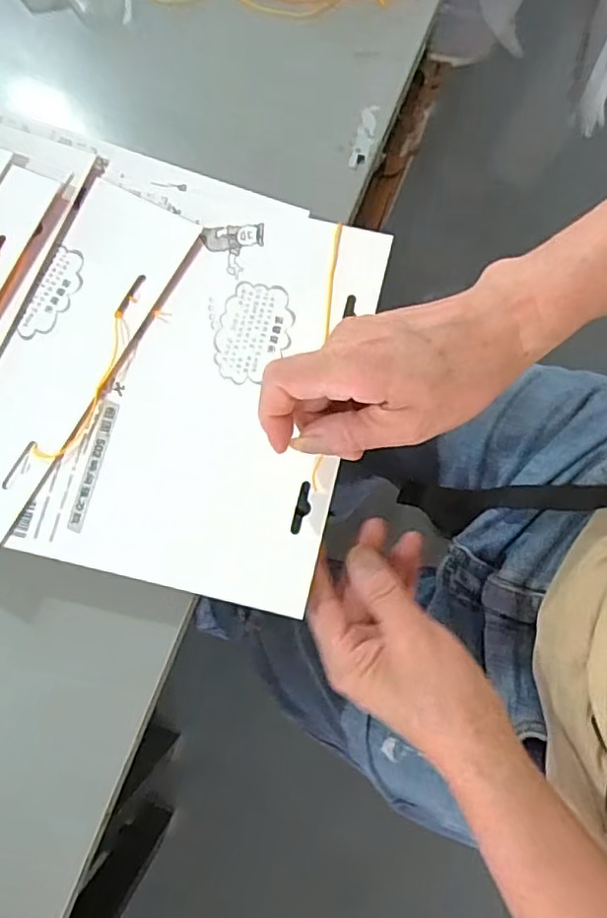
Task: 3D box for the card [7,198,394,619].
[{"bbox_3d":[-0.050,-0.043,0.361,0.156,0.009,0.231,13,78,3],"label":"card"}]

